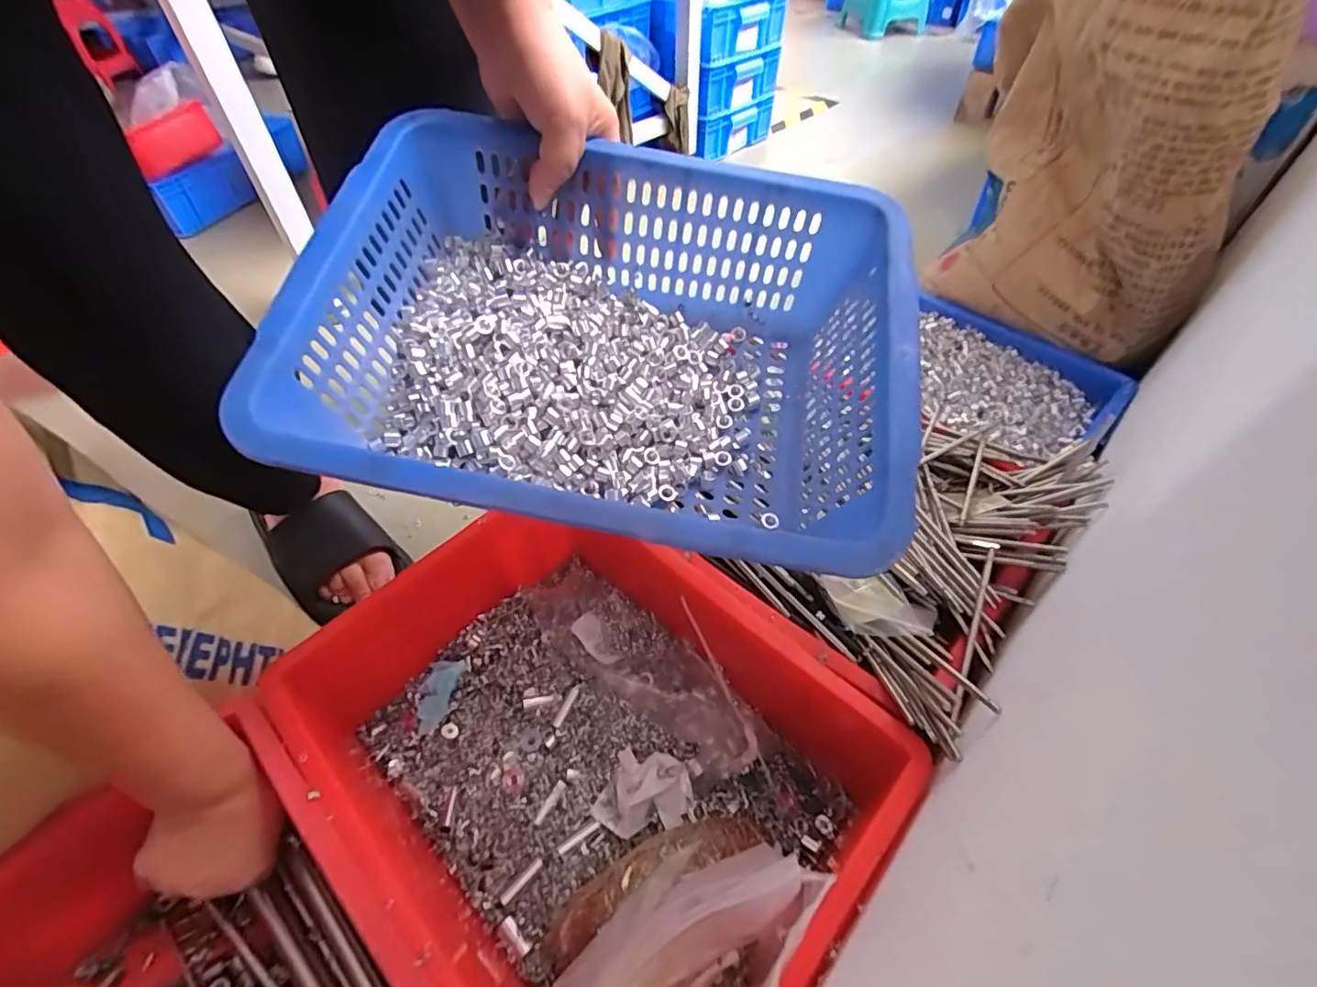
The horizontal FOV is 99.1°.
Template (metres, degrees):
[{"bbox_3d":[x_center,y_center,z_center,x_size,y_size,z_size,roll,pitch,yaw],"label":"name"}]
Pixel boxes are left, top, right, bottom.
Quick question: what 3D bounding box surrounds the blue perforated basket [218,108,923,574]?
[{"bbox_3d":[-0.033,-0.089,0.375,0.353,0.130,0.278,9,65,1],"label":"blue perforated basket"}]

